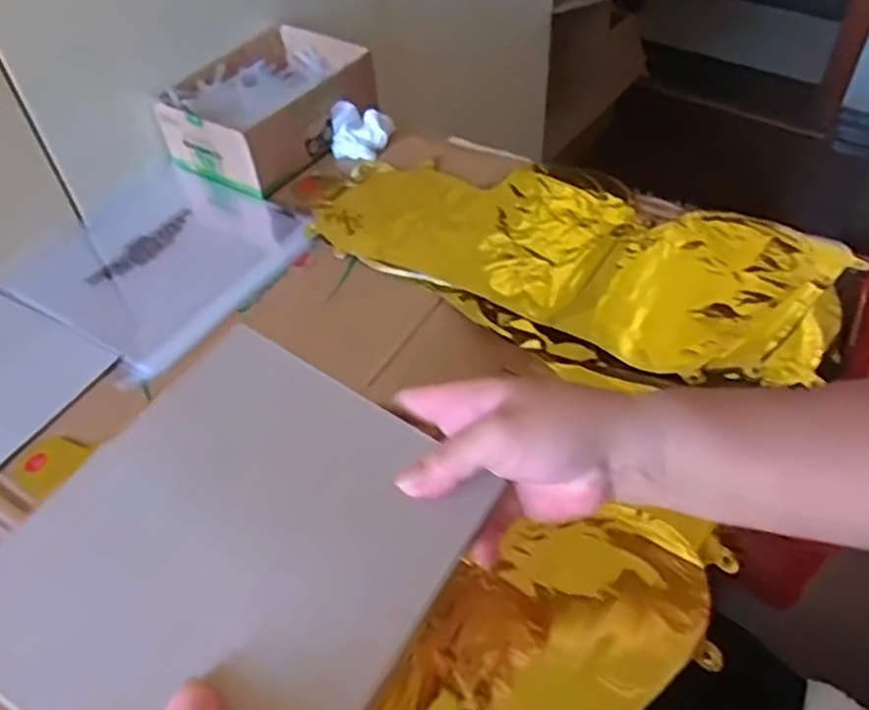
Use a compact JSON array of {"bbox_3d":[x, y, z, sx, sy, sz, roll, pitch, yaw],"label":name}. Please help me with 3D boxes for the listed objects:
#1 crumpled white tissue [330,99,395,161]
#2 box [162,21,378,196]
[{"bbox_3d":[-0.071,-0.223,0.727,0.054,0.036,0.052,11,51,13],"label":"crumpled white tissue"},{"bbox_3d":[-0.161,-0.252,0.749,0.147,0.064,0.187,26,55,23],"label":"box"}]

